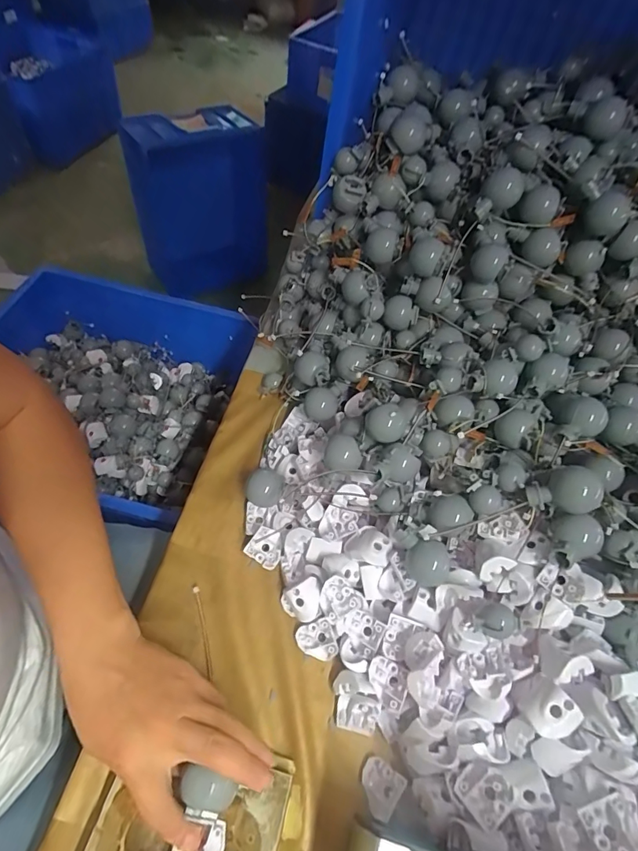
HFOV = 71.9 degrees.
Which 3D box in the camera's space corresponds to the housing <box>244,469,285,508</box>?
[{"bbox_3d":[-0.051,0.063,0.418,0.037,0.030,0.033,24,55,8],"label":"housing"}]

